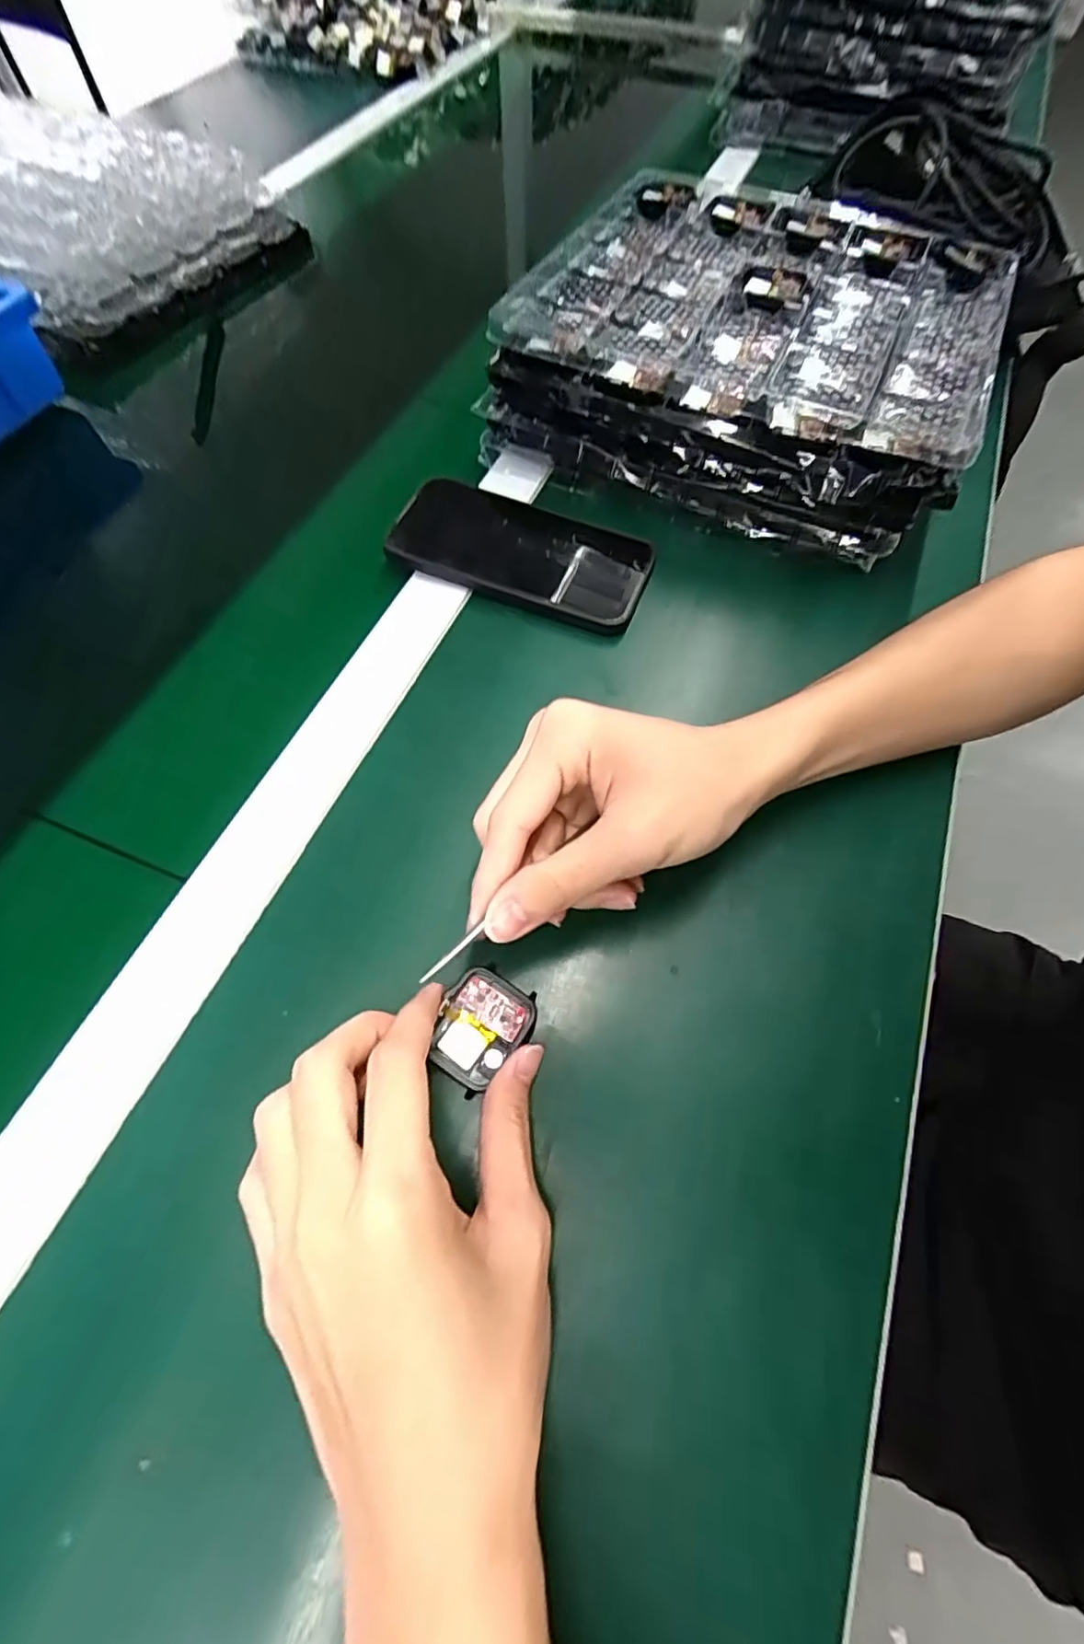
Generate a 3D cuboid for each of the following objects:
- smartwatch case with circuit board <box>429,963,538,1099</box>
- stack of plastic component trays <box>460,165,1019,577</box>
[{"bbox_3d":[-0.026,0.087,0.255,0.035,0.008,0.045,28,66,13],"label":"smartwatch case with circuit board"},{"bbox_3d":[0.145,-0.321,0.423,0.293,0.095,0.267,25,66,12],"label":"stack of plastic component trays"}]

